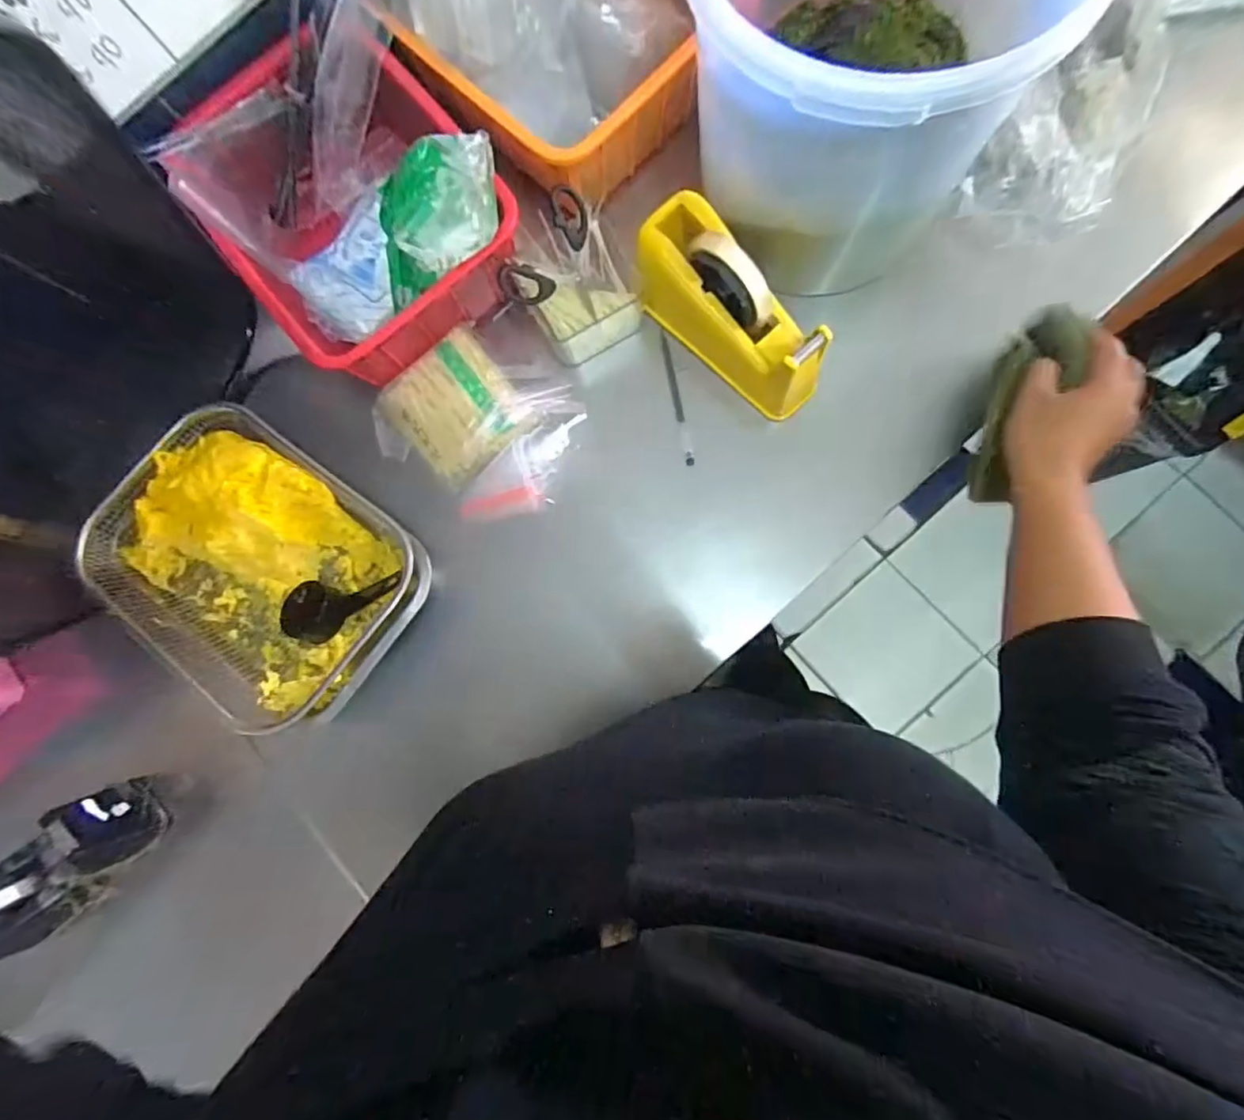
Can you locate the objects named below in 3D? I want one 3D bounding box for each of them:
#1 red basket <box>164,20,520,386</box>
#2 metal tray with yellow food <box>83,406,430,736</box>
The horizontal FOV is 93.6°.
[{"bbox_3d":[-0.250,-0.331,0.545,0.221,0.099,0.292,-35,81,0],"label":"red basket"},{"bbox_3d":[-0.351,0.011,0.558,0.310,0.059,0.238,34,87,8],"label":"metal tray with yellow food"}]

